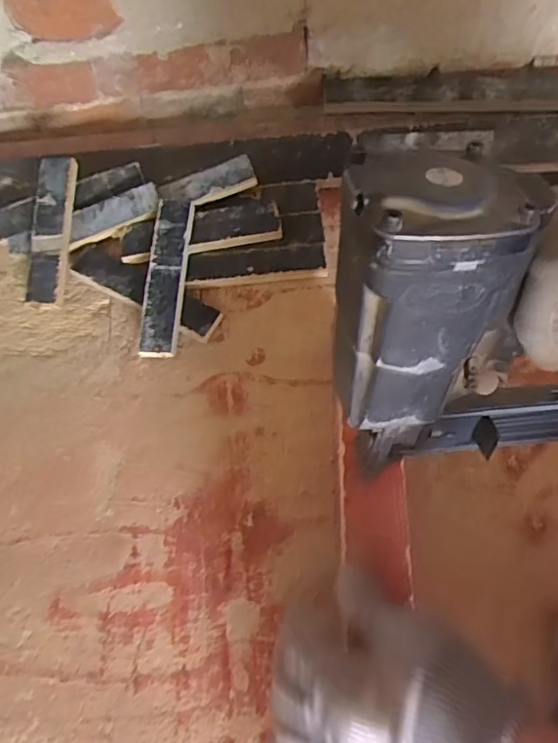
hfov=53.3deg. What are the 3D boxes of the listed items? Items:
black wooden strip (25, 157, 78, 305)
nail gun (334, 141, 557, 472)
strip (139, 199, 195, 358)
[{"bbox_3d":[-0.238,-0.149,0.580,0.040,0.011,0.161,2,77,-3],"label":"black wooden strip"},{"bbox_3d":[0.191,-0.033,0.329,0.332,0.217,0.094,-7,67,-3],"label":"nail gun"},{"bbox_3d":[-0.108,-0.092,0.534,0.035,0.008,0.159,6,75,-4],"label":"strip"}]

